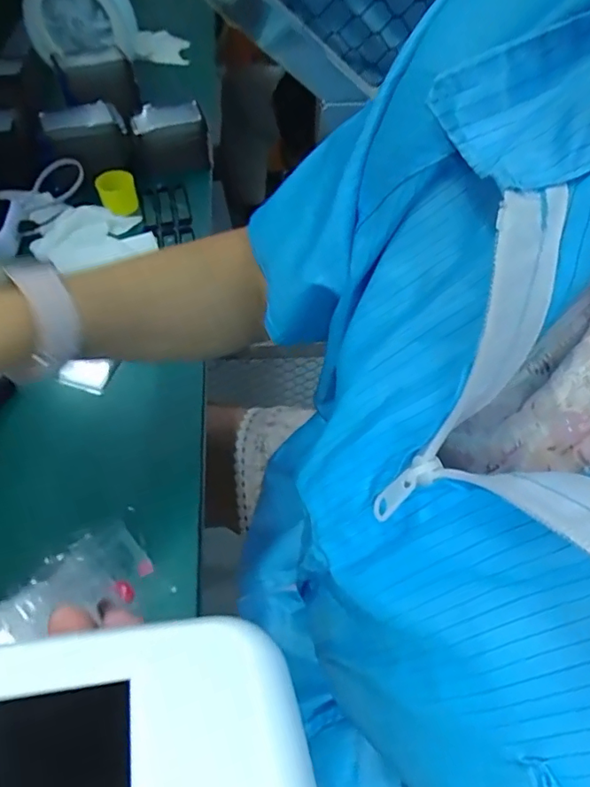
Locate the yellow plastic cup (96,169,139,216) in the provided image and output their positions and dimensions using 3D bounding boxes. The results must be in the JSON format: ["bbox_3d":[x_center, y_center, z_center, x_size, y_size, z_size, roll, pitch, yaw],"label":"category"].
[{"bbox_3d":[-0.197,-0.223,0.580,0.040,0.033,0.037,-12,55,-12],"label":"yellow plastic cup"}]

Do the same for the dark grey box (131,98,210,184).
[{"bbox_3d":[-0.150,-0.298,0.617,0.098,0.066,0.043,-33,61,-24],"label":"dark grey box"}]

